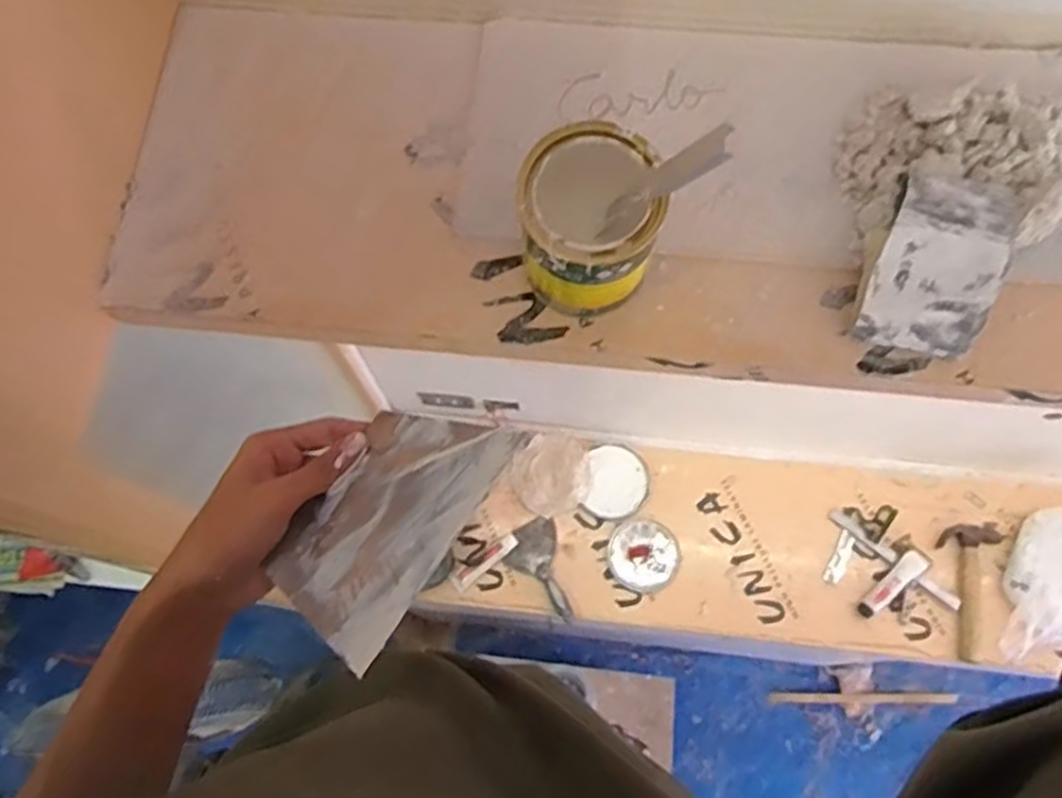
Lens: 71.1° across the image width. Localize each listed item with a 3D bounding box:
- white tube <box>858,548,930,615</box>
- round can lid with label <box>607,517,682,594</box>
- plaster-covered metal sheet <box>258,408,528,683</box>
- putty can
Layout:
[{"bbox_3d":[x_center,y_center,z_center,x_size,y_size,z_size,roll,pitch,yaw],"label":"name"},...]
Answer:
[{"bbox_3d":[0.761,0.389,1.556,0.175,0.030,0.046,-41,74,-13],"label":"white tube"},{"bbox_3d":[0.246,0.340,1.617,0.152,0.009,0.153,-1,70,1],"label":"round can lid with label"},{"bbox_3d":[-0.076,0.061,0.398,0.092,0.004,0.137,19,62,33],"label":"plaster-covered metal sheet"},{"bbox_3d":[0.042,-0.123,0.572,0.095,0.139,0.099,-1,70,1],"label":"putty can"}]

